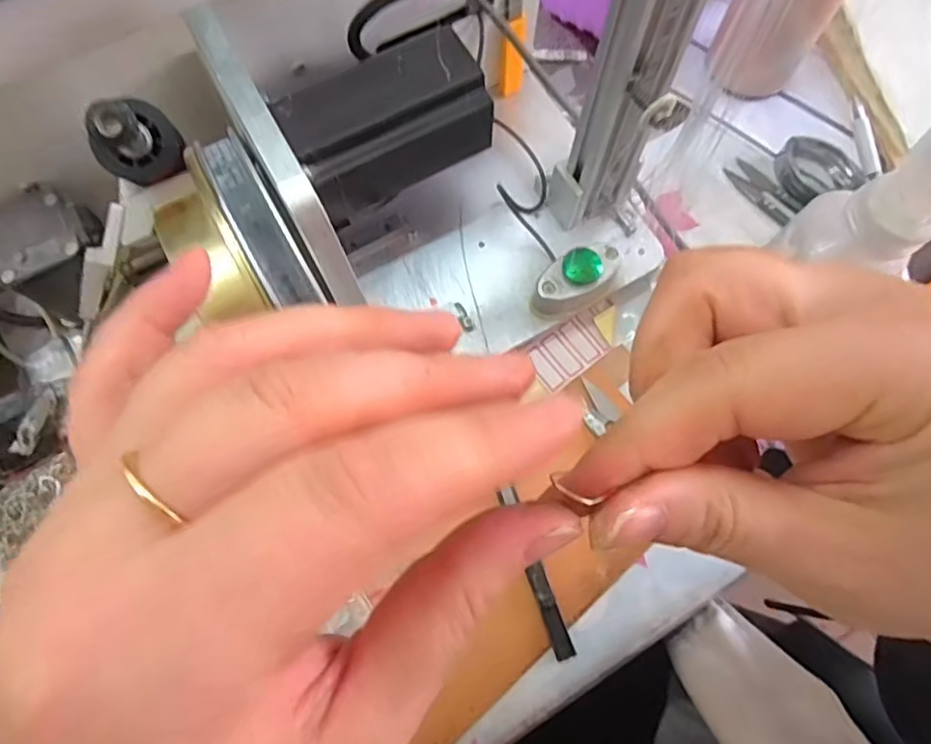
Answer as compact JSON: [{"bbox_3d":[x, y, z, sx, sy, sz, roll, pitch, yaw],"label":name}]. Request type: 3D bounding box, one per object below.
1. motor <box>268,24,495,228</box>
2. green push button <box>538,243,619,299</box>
[{"bbox_3d":[-0.041,-0.130,0.334,0.103,0.048,0.054,-32,76,-10],"label":"motor"},{"bbox_3d":[0.068,-0.057,0.382,0.051,0.033,0.025,-31,76,-10],"label":"green push button"}]

